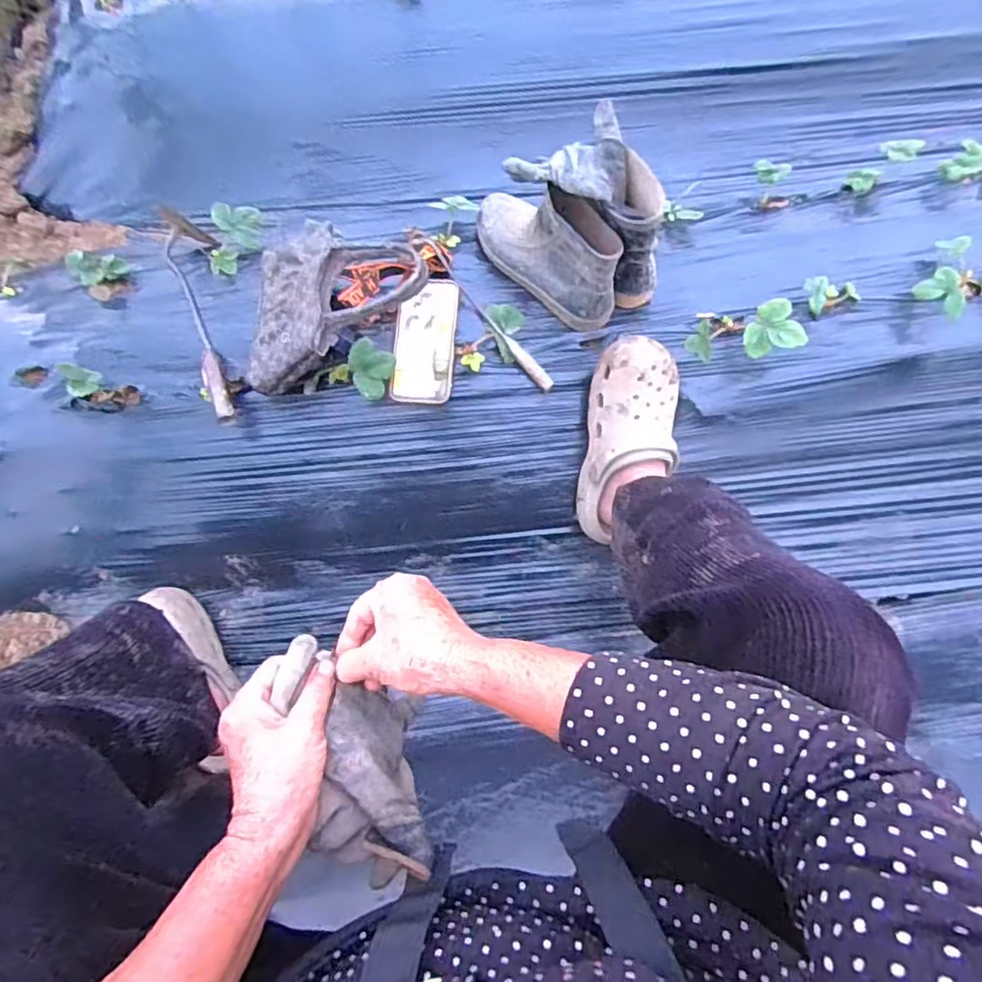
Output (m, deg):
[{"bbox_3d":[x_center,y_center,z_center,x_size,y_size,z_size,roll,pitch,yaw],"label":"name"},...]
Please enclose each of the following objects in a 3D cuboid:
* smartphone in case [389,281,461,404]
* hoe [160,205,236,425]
[{"bbox_3d":[-0.085,-0.192,0.784,0.075,0.015,0.158,6,91,-6],"label":"smartphone in case"},{"bbox_3d":[-0.381,-0.235,0.796,0.068,0.064,0.327,-15,67,-8],"label":"hoe"}]

